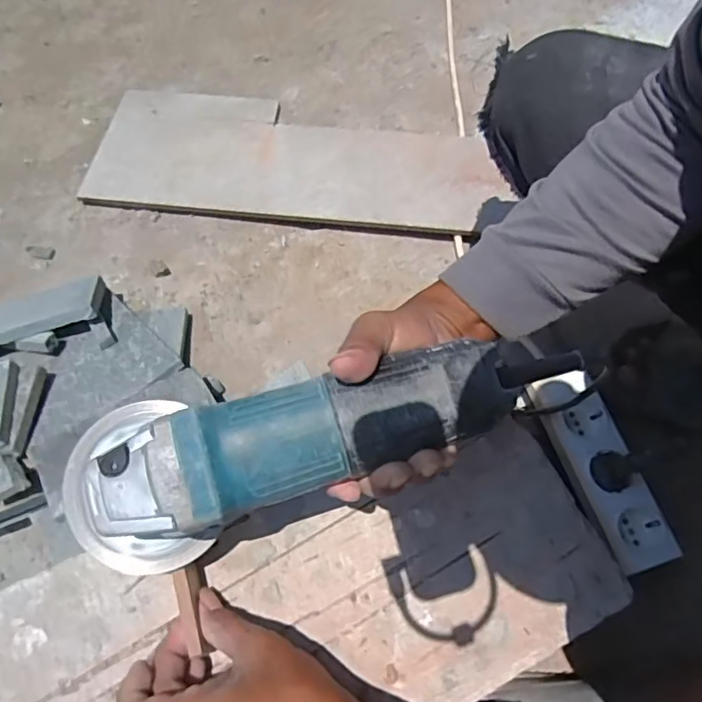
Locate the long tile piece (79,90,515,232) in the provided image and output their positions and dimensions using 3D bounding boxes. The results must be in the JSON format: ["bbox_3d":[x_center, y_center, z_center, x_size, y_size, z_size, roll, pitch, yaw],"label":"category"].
[{"bbox_3d":[-0.064,-0.238,0.708,0.478,0.010,0.201,7,58,2],"label":"long tile piece"}]

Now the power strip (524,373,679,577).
[{"bbox_3d":[0.222,0.105,0.516,0.065,0.032,0.177,-14,66,-12],"label":"power strip"}]

